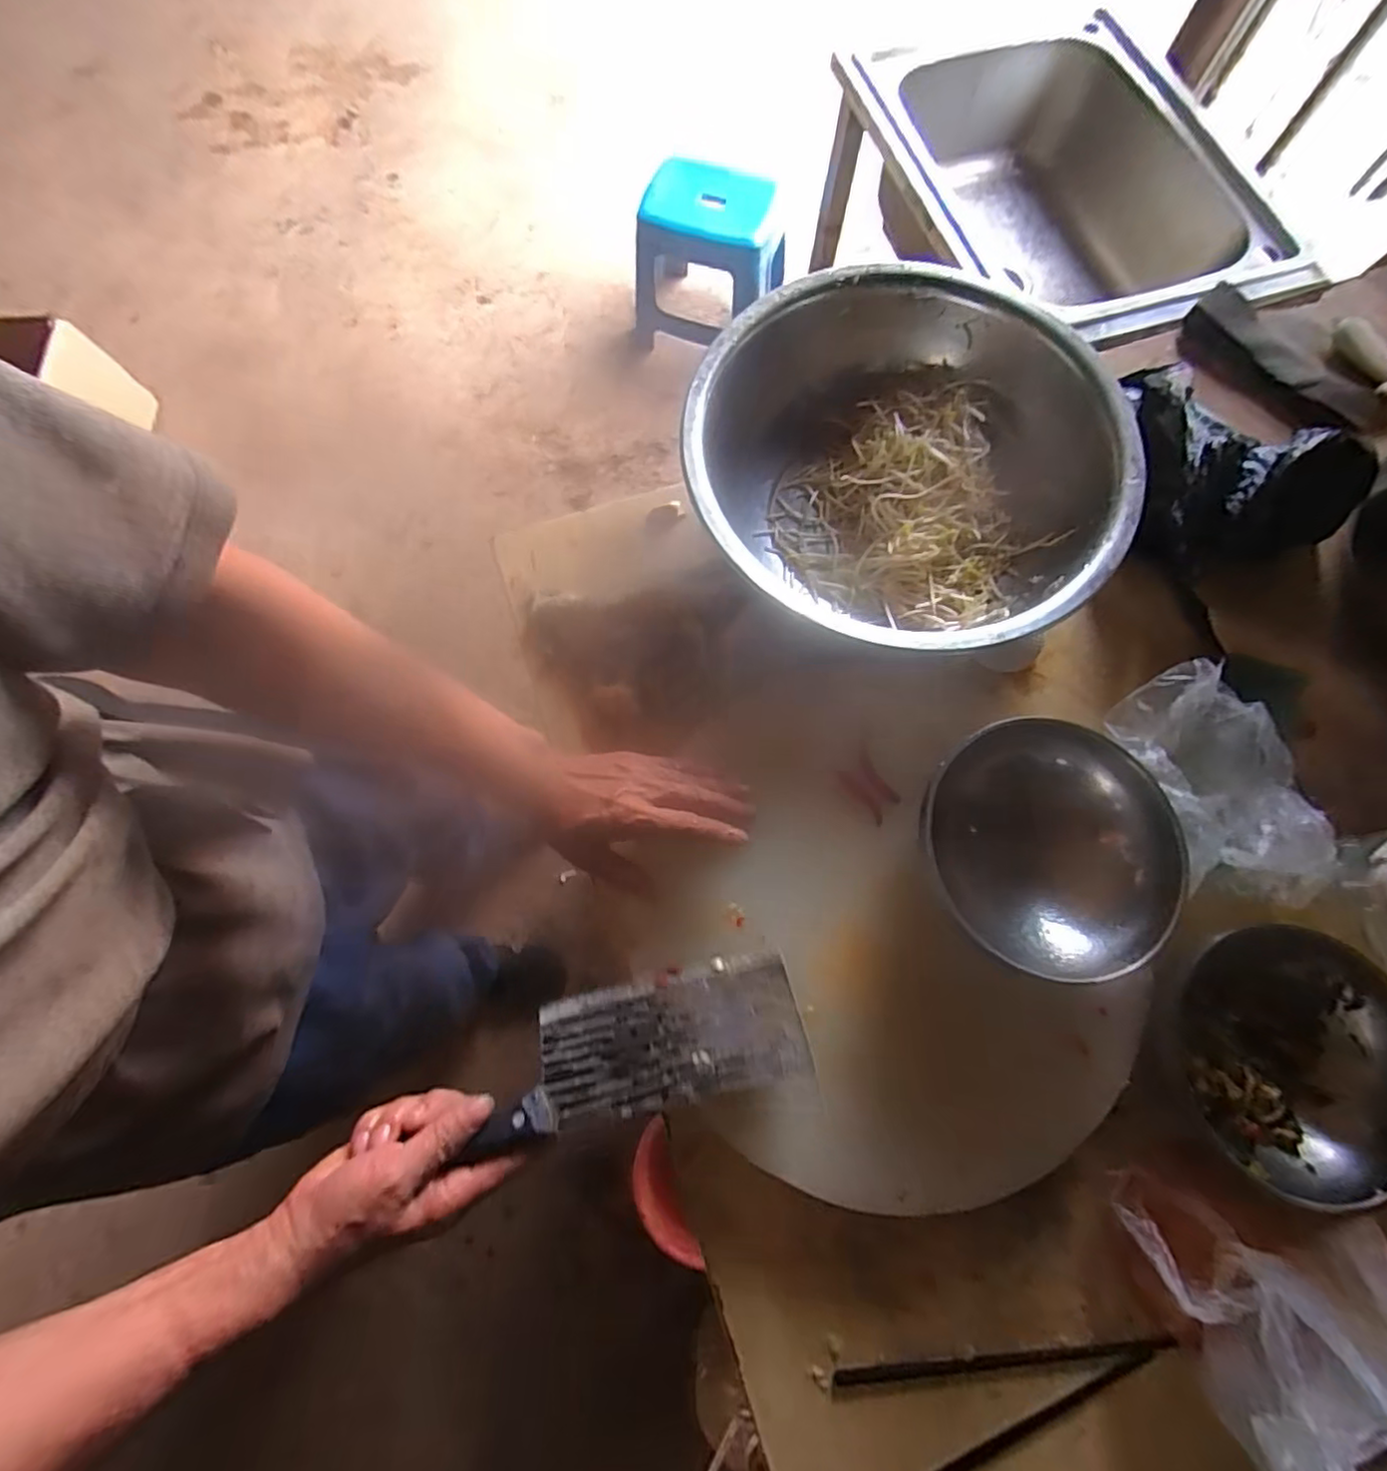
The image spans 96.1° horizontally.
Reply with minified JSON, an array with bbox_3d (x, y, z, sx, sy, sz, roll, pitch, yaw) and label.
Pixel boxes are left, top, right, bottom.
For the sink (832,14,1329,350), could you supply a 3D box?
[{"bbox_3d":[0.592,-0.835,1.026,0.553,0.230,0.639,-19,75,-6],"label":"sink"}]

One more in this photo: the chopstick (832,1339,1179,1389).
[{"bbox_3d":[0.213,0.428,0.425,0.234,0.005,0.012,-5,74,-2],"label":"chopstick"}]

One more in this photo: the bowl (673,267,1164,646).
[{"bbox_3d":[0.176,-0.225,0.552,0.343,0.111,0.343,0,74,-1],"label":"bowl"}]

